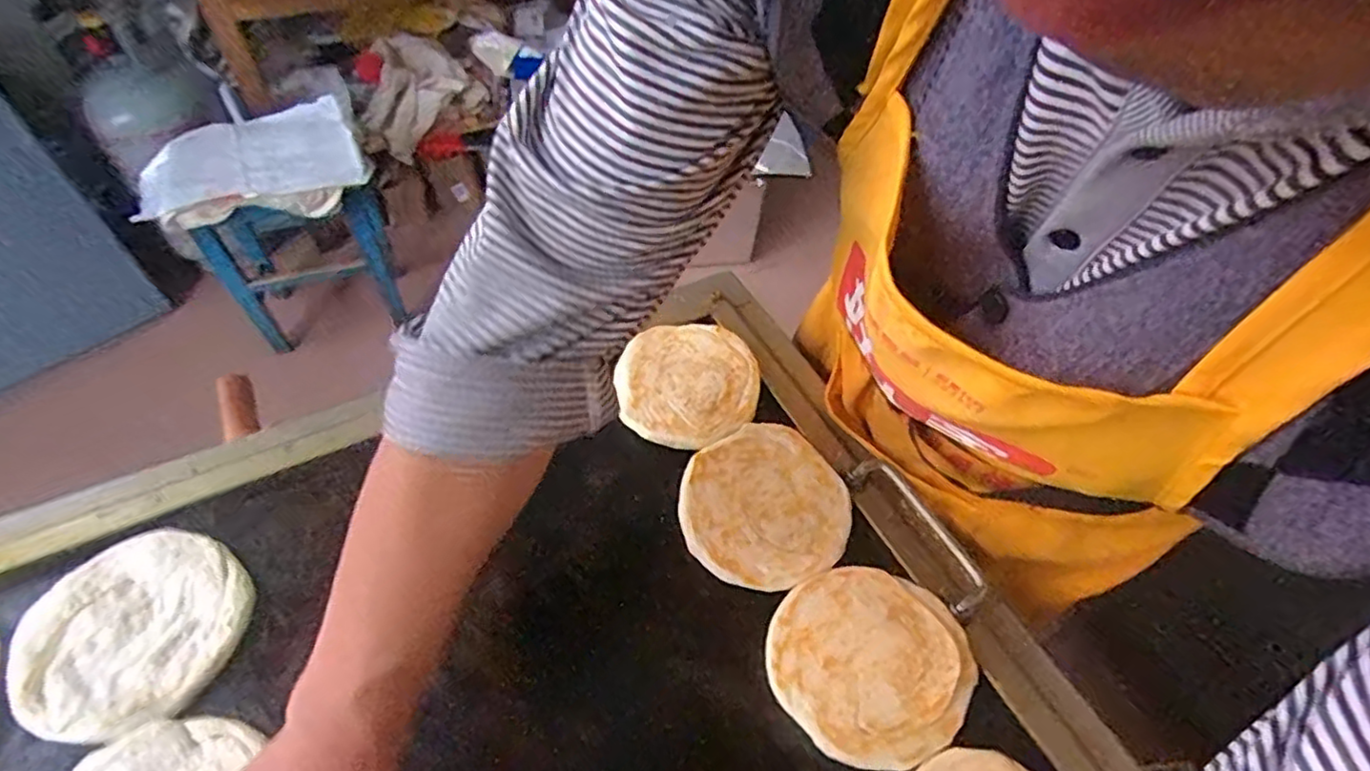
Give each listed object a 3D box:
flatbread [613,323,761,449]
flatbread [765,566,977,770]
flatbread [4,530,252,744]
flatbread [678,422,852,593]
[{"bbox_3d":[0.003,-0.005,0.564,0.117,0.005,0.123,1,53,-1],"label":"flatbread"},{"bbox_3d":[0.123,0.178,0.432,0.125,0.004,0.121,1,53,-1],"label":"flatbread"},{"bbox_3d":[-0.364,0.159,0.431,0.128,0.010,0.128,1,53,-1],"label":"flatbread"},{"bbox_3d":[0.061,0.087,0.495,0.129,0.007,0.123,1,53,-1],"label":"flatbread"}]

